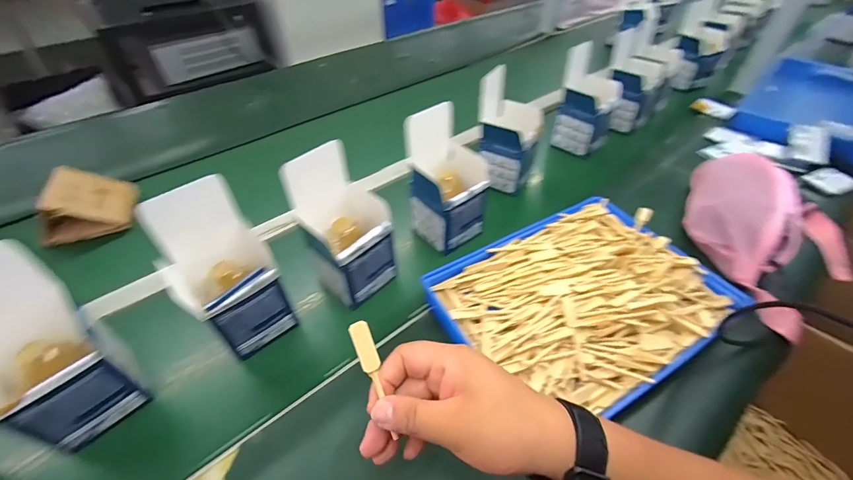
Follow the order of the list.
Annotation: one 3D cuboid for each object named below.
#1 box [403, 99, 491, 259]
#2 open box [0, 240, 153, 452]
[{"bbox_3d":[0.036,-0.086,0.525,0.100,0.174,0.094,-29,53,-27],"label":"box"},{"bbox_3d":[-0.359,0.106,0.339,0.099,0.173,0.094,32,53,27],"label":"open box"}]

